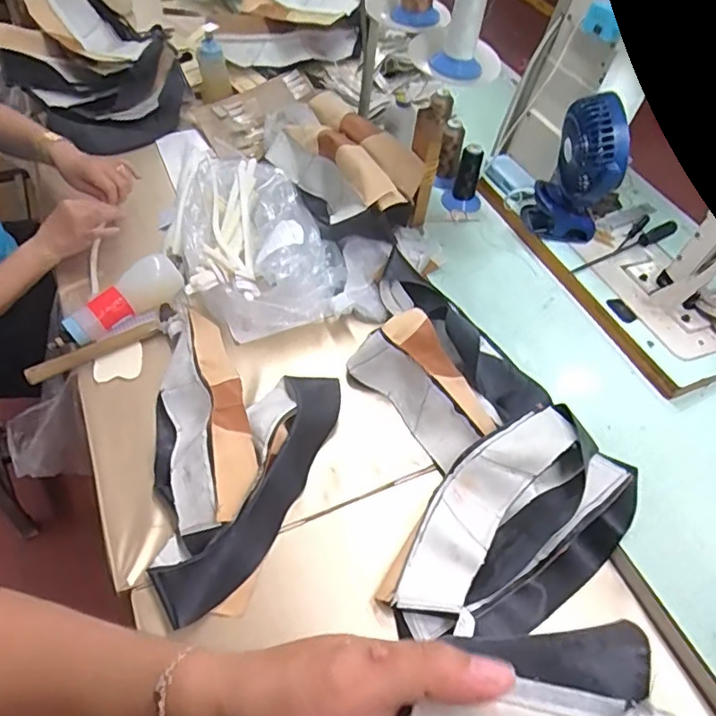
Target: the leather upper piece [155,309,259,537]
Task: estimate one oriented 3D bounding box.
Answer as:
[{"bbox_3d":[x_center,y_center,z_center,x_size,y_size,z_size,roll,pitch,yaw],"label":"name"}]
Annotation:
[{"bbox_3d":[-0.206,0.068,0.715,0.121,0.062,0.316,-13,55,-11],"label":"leather upper piece"}]

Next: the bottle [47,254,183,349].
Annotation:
[{"bbox_3d":[-0.349,-0.077,0.819,0.059,0.056,0.205,36,59,21],"label":"bottle"}]

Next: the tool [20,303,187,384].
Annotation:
[{"bbox_3d":[-0.362,-0.019,0.802,0.211,0.024,0.055,-22,58,-19],"label":"tool"}]

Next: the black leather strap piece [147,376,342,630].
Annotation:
[{"bbox_3d":[-0.120,0.155,0.678,0.086,0.033,0.327,23,56,14],"label":"black leather strap piece"}]

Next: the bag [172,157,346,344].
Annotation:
[{"bbox_3d":[-0.179,-0.201,0.895,0.223,0.100,0.378,-18,56,-15],"label":"bag"}]

